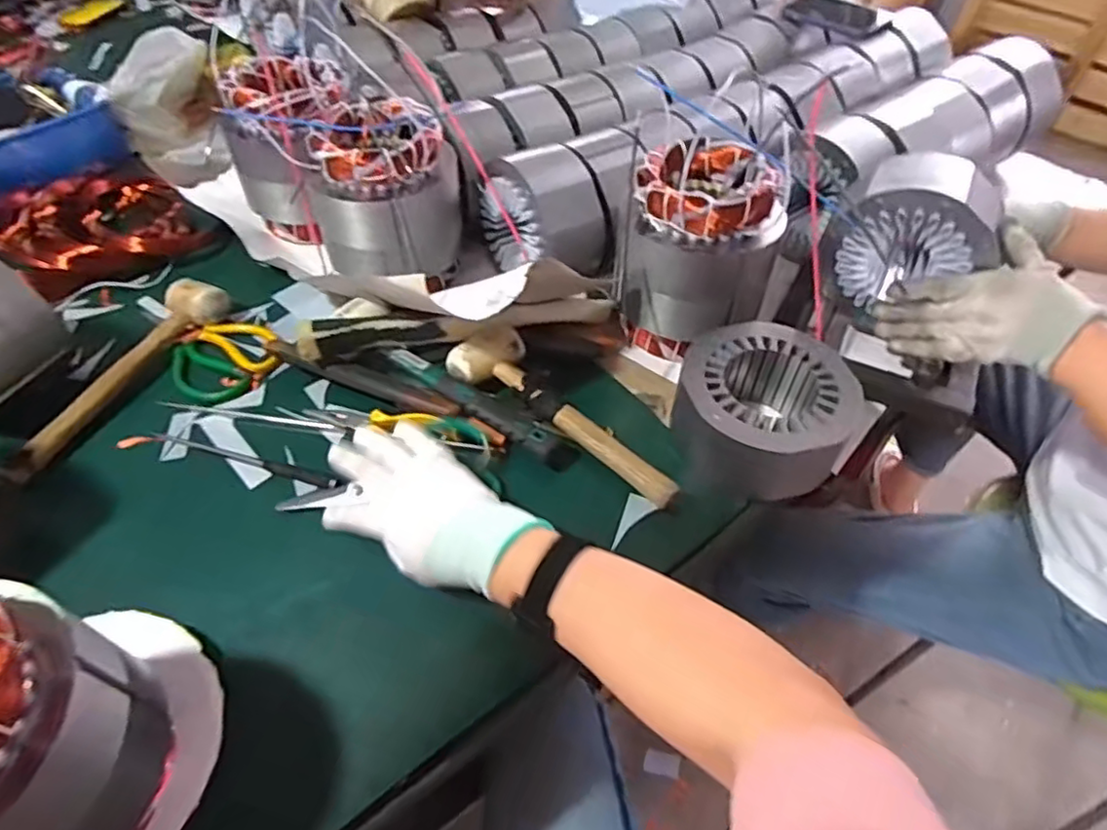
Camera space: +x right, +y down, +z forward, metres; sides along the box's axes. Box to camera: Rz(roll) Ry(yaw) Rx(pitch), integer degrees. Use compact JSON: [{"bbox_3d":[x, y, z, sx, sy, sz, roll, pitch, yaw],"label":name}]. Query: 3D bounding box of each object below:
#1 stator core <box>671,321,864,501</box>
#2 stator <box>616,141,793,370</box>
[{"bbox_3d":[0.190,-0.005,0.597,0.150,0.083,0.159,11,51,6],"label":"stator core"},{"bbox_3d":[0.145,-0.165,0.657,0.151,0.176,0.138,16,52,11],"label":"stator"}]

